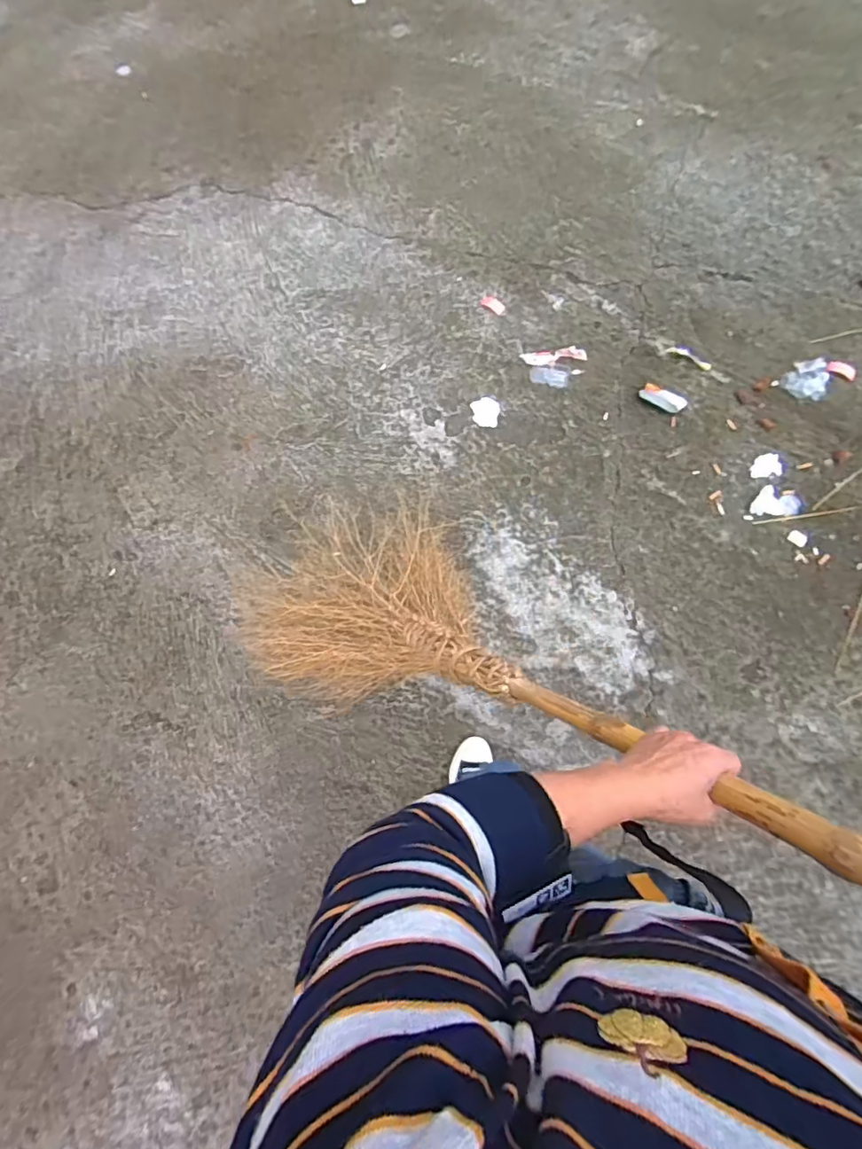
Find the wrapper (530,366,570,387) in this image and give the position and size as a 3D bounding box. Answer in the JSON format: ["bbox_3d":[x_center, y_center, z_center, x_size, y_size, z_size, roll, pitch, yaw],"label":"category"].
[{"bbox_3d":[0.376,-0.625,1.741,0.123,0.006,0.080,2,68,3],"label":"wrapper"}]

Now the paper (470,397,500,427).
[{"bbox_3d":[0.170,-0.500,1.703,0.085,0.007,0.107,-4,68,1],"label":"paper"}]

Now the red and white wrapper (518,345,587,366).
[{"bbox_3d":[0.389,-0.692,1.747,0.199,0.007,0.058,-10,68,-2],"label":"red and white wrapper"}]

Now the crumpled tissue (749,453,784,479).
[{"bbox_3d":[0.951,-0.310,1.557,0.088,0.031,0.064,-3,68,1],"label":"crumpled tissue"}]

